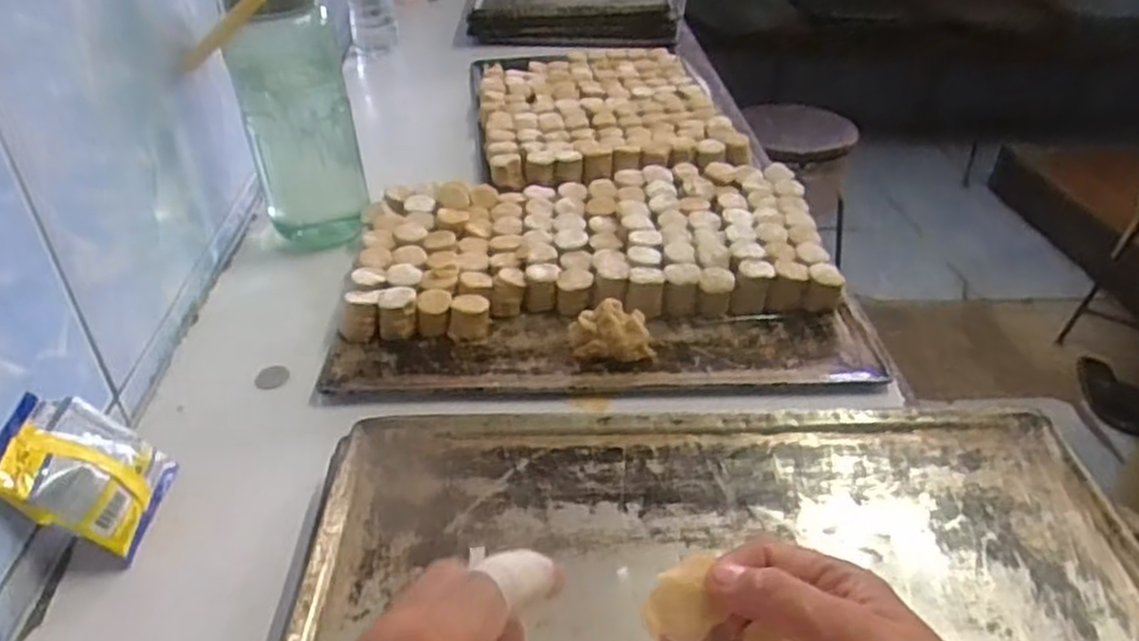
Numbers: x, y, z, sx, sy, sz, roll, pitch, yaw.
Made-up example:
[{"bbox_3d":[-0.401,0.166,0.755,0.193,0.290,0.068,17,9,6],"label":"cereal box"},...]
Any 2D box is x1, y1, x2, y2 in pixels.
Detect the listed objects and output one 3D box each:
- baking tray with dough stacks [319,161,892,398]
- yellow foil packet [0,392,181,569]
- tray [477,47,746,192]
[{"bbox_3d":[0.025,-0.051,0.724,0.438,0.053,0.310,1,36,-2],"label":"baking tray with dough stacks"},{"bbox_3d":[-0.307,0.094,0.498,0.022,0.109,0.083,-30,35,16],"label":"yellow foil packet"},{"bbox_3d":[0.043,-0.285,1.035,0.327,0.041,0.425,-3,37,-7],"label":"tray"}]

